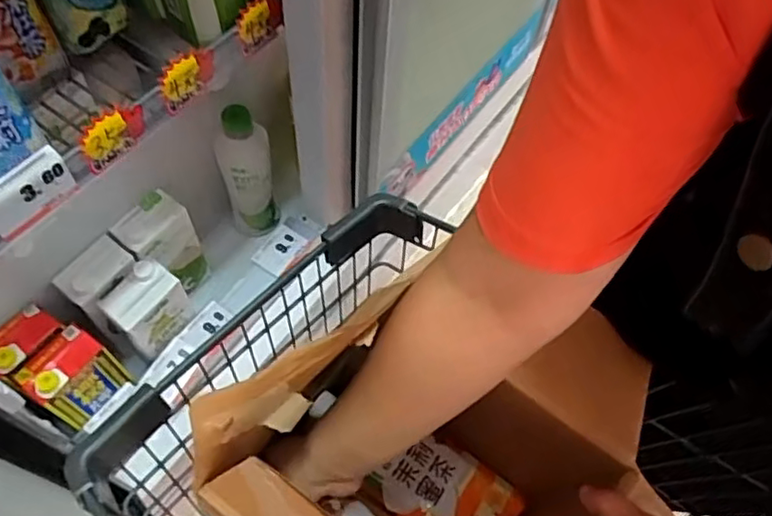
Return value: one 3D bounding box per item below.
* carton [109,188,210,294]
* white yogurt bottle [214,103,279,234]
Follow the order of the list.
[{"bbox_3d":[-0.313,-0.012,0.888,0.091,0.151,0.064,-40,69,-23],"label":"carton"},{"bbox_3d":[-0.209,-0.136,0.941,0.076,0.221,0.081,-16,61,-13],"label":"white yogurt bottle"}]

